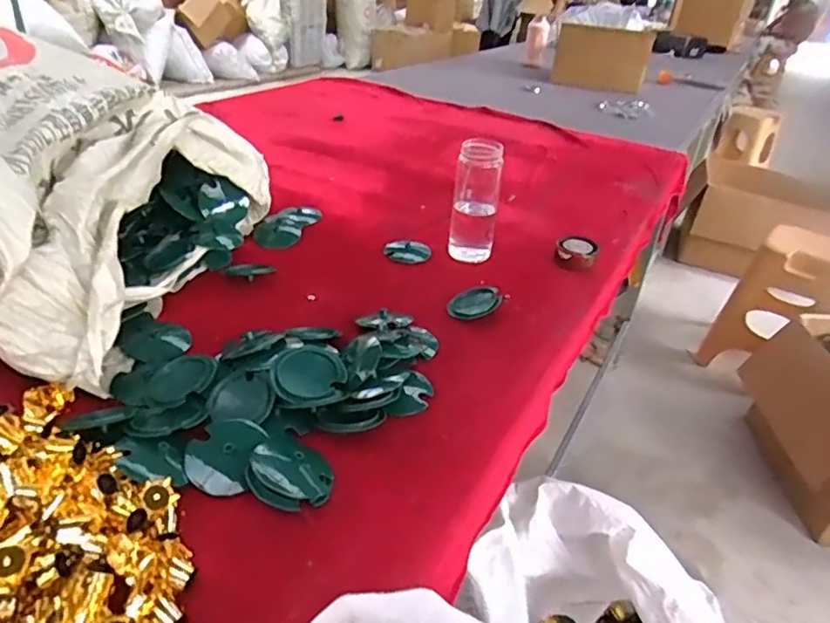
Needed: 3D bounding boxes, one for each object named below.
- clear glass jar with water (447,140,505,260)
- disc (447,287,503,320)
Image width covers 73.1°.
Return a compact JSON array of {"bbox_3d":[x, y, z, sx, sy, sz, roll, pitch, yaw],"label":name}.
[{"bbox_3d":[0.098,-0.180,0.891,0.074,0.175,0.078,7,33,2],"label":"clear glass jar with water"},{"bbox_3d":[0.083,-0.012,0.784,0.075,0.009,0.067,-10,35,10],"label":"disc"}]

